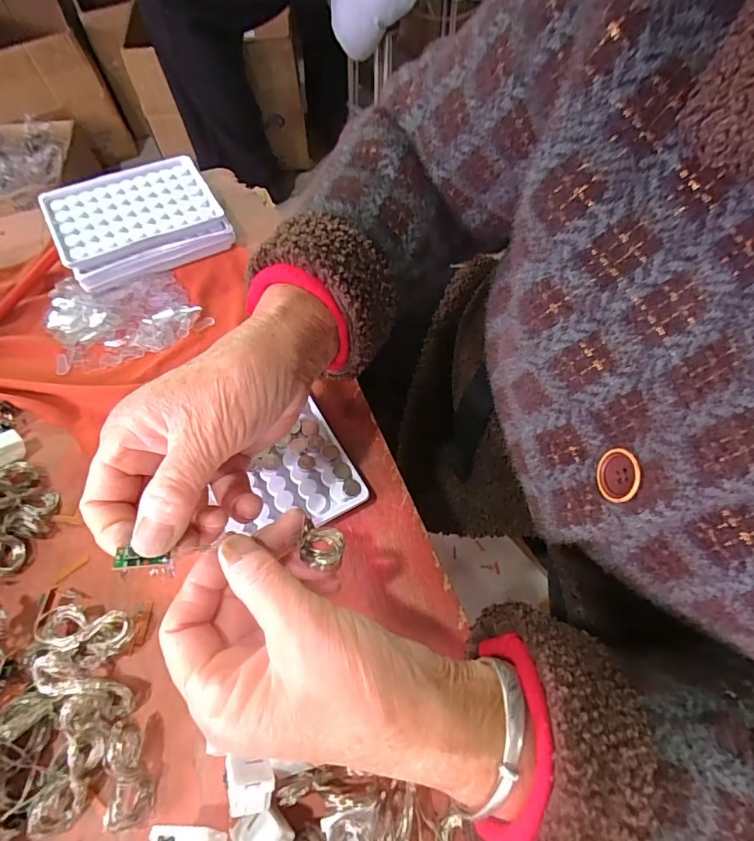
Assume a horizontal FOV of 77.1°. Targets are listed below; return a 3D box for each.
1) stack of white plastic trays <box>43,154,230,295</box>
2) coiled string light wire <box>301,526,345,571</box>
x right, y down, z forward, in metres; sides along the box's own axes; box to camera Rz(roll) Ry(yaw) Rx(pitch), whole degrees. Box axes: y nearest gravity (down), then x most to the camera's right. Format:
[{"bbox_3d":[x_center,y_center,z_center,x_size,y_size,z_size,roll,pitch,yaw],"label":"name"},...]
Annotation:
[{"bbox_3d":[-0.204,-0.172,0.406,0.128,0.037,0.097,-27,63,-13],"label":"stack of white plastic trays"},{"bbox_3d":[-0.024,0.057,0.214,0.021,0.004,0.021,-13,47,17],"label":"coiled string light wire"}]

